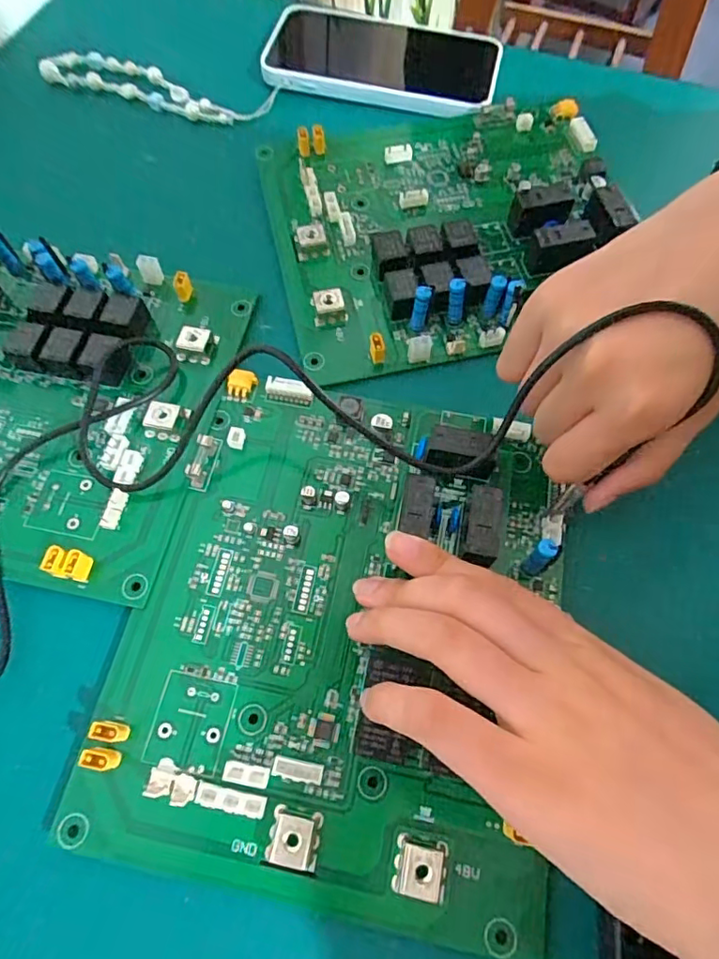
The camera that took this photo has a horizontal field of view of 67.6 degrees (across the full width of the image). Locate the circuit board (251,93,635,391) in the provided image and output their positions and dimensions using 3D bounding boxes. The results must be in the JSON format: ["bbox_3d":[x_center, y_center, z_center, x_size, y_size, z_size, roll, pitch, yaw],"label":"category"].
[{"bbox_3d":[0.049,-0.154,0.296,0.193,0.032,0.181,-11,67,-5],"label":"circuit board"}]

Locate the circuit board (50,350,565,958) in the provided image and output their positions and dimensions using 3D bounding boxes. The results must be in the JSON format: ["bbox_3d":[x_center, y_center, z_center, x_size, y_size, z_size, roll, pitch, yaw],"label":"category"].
[{"bbox_3d":[-0.005,0.048,0.212,0.165,0.028,0.201,11,67,5],"label":"circuit board"}]

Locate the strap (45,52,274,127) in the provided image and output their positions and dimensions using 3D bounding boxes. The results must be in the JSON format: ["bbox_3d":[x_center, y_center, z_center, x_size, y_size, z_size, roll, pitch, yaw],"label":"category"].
[{"bbox_3d":[-0.137,-0.262,0.358,0.157,0.010,0.039,15,68,7],"label":"strap"}]

